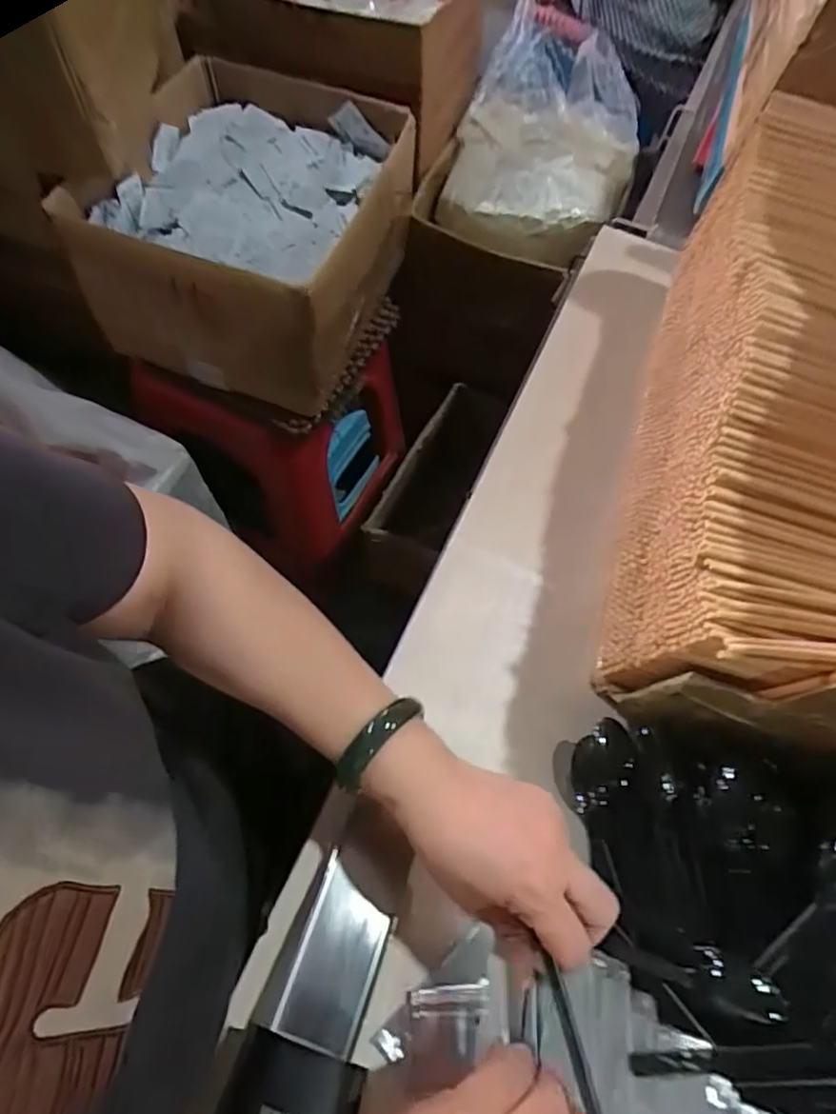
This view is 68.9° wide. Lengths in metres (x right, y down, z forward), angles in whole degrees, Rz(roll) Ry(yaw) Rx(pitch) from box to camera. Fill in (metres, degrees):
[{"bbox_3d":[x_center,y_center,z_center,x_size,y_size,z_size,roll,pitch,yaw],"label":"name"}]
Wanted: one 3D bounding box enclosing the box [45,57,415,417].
[{"bbox_3d":[-0.198,-0.408,0.775,0.334,0.179,0.384,12,64,3],"label":"box"}]

